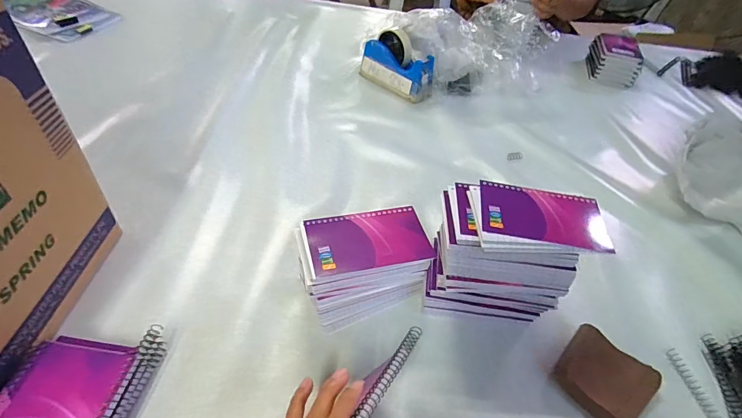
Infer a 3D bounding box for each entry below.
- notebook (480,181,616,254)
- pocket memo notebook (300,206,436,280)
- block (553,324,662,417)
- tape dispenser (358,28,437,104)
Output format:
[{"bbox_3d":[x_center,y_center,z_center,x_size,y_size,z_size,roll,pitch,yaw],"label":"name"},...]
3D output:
[{"bbox_3d":[0.179,0.005,0.407,0.127,0.004,0.078,10,45,1],"label":"notebook"},{"bbox_3d":[-0.003,0.034,0.421,0.134,0.011,0.078,-9,47,-16],"label":"pocket memo notebook"},{"bbox_3d":[0.253,0.179,0.419,0.091,0.026,0.089,-30,56,-30],"label":"block"},{"bbox_3d":[0.058,-0.305,0.814,0.164,0.095,0.064,37,53,26],"label":"tape dispenser"}]

